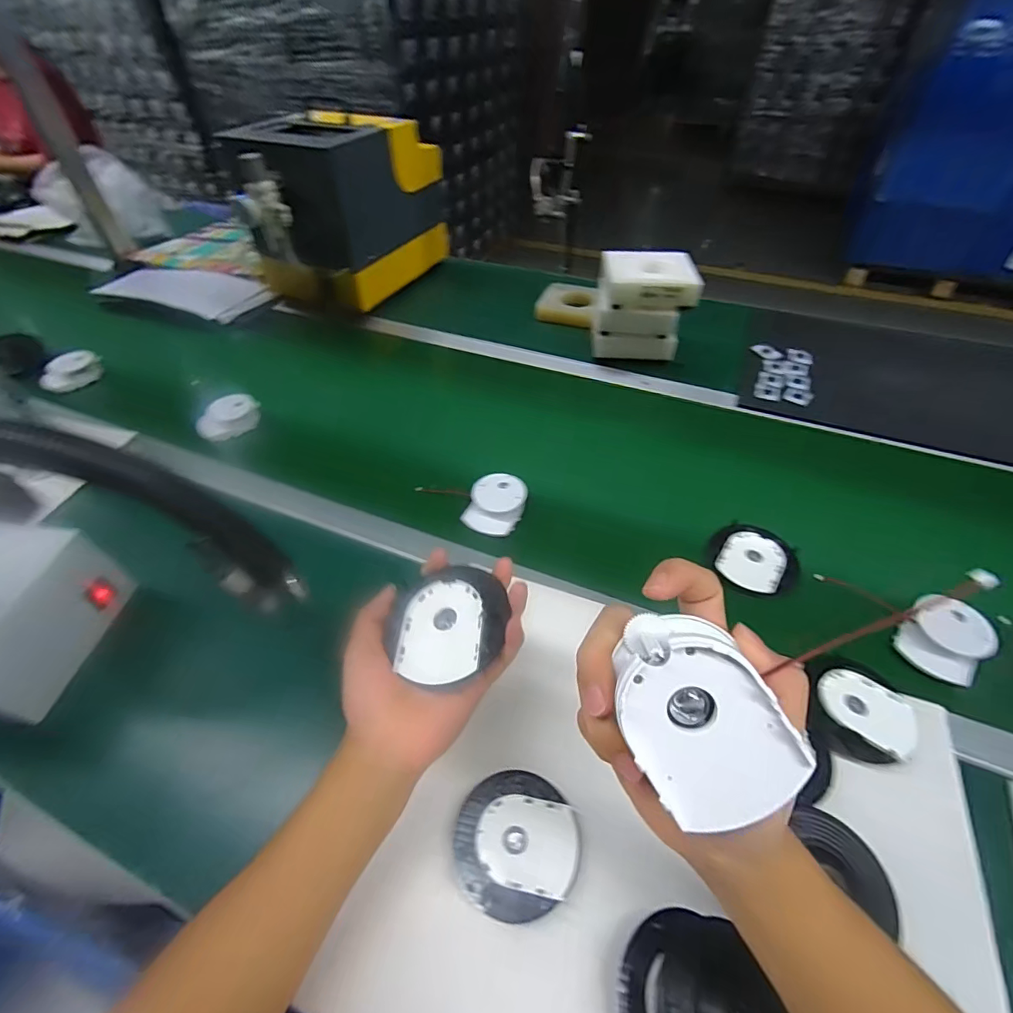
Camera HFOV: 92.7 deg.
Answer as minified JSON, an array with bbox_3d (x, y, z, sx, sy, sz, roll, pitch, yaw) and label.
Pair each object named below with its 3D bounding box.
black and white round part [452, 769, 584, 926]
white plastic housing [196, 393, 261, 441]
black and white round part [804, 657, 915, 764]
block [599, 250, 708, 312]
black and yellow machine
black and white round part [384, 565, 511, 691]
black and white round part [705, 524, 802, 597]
[{"bbox_3d":[0.008,0.263,0.379,0.095,0.011,0.094,-1,48,1],"label":"black and white round part"},{"bbox_3d":[-0.414,-0.132,0.725,0.021,0.061,0.096,20,52,19],"label":"white plastic housing"},{"bbox_3d":[0.317,0.183,0.431,0.083,0.022,0.082,16,50,16],"label":"black and white round part"},{"bbox_3d":[0.235,-0.377,0.800,0.158,0.049,0.112,8,49,9],"label":"block"},{"bbox_3d":[-0.330,-0.583,0.952,0.245,0.262,0.386,17,51,17],"label":"black and yellow machine"},{"bbox_3d":[-0.042,0.083,0.352,0.079,0.017,0.088,10,49,11],"label":"black and white round part"},{"bbox_3d":[0.278,0.055,0.546,0.089,0.014,0.096,-1,48,1],"label":"black and white round part"}]

